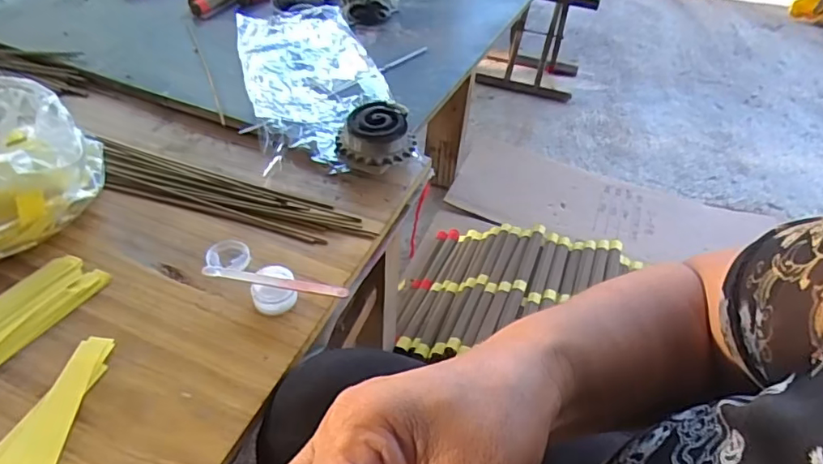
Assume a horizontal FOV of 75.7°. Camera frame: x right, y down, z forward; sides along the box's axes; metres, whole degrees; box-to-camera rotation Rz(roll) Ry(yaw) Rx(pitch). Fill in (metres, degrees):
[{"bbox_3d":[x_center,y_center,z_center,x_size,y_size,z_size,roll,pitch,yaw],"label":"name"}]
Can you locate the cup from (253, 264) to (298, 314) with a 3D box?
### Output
[{"bbox_3d":[-0.118,0.050,0.454,0.036,0.025,0.035,4,44,-4],"label":"cup"}]

